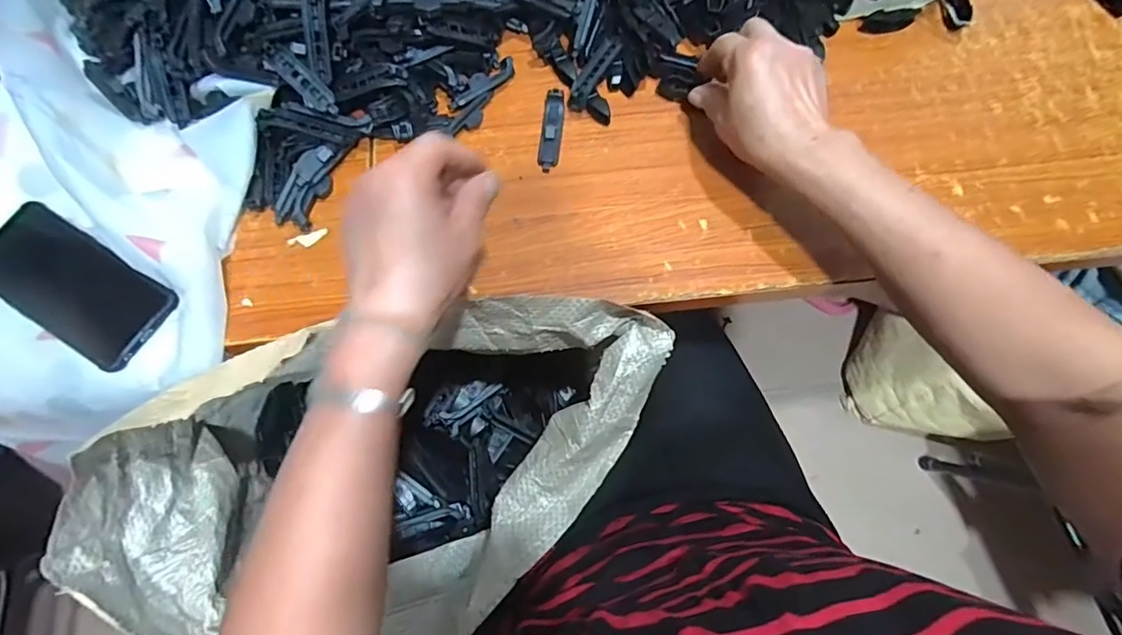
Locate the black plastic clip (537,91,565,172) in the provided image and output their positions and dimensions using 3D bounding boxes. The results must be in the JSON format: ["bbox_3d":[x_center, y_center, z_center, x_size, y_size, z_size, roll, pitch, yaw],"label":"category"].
[{"bbox_3d":[-0.008,-0.167,0.463,0.018,0.013,0.076,5,73,3],"label":"black plastic clip"}]

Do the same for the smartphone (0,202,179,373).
[{"bbox_3d":[-0.398,-0.026,0.425,0.160,0.014,0.078,30,76,10],"label":"smartphone"}]

